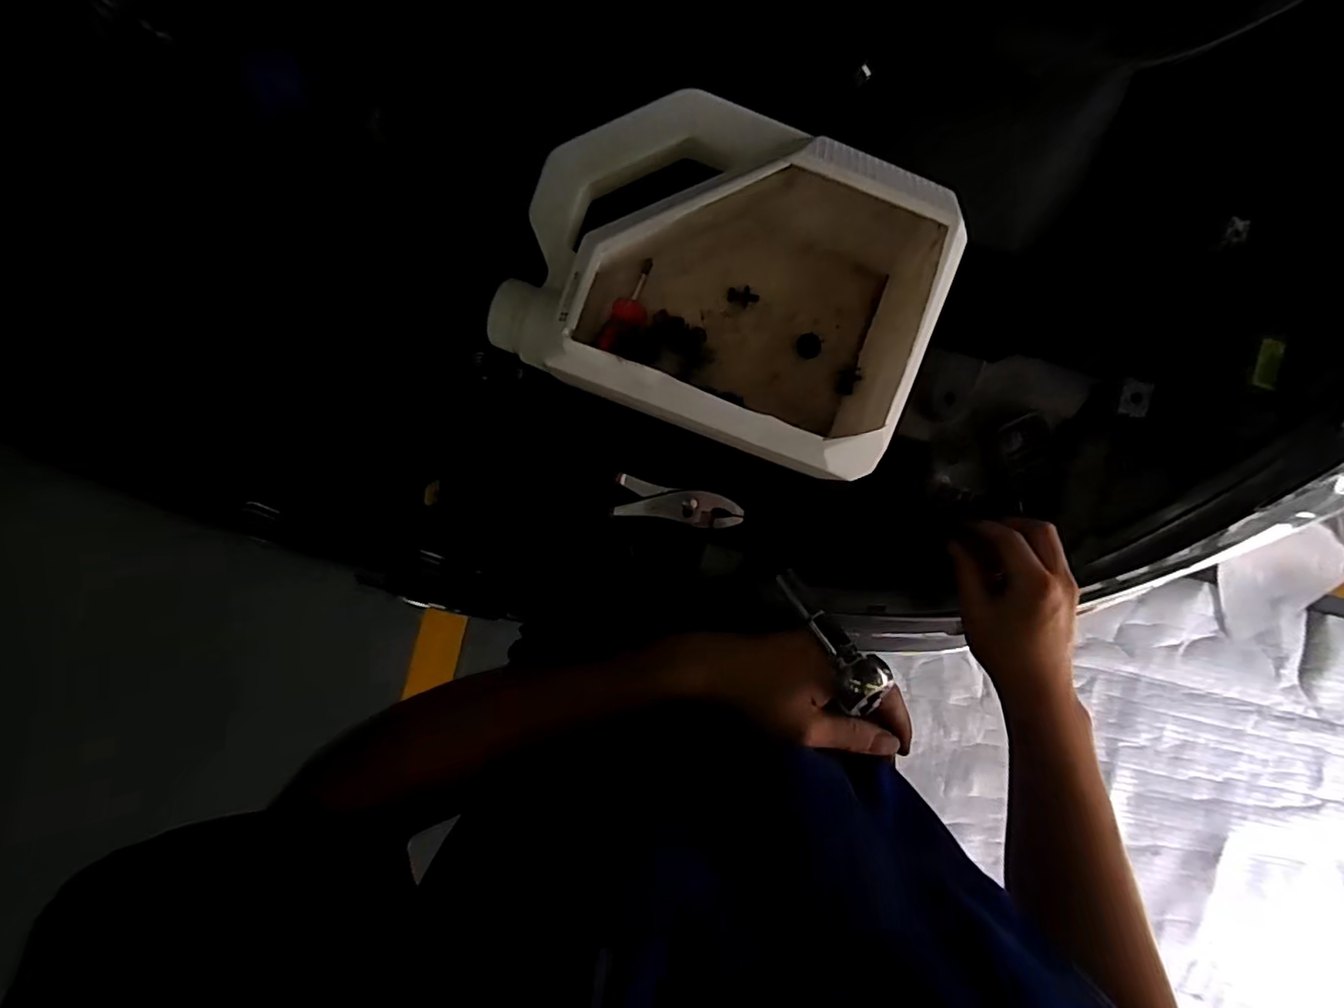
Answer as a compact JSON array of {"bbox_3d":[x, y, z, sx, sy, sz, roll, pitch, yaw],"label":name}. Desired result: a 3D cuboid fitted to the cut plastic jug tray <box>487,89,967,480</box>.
[{"bbox_3d":[0.035,-0.155,0.410,0.272,0.104,0.208,20,91,-4],"label":"cut plastic jug tray"}]

